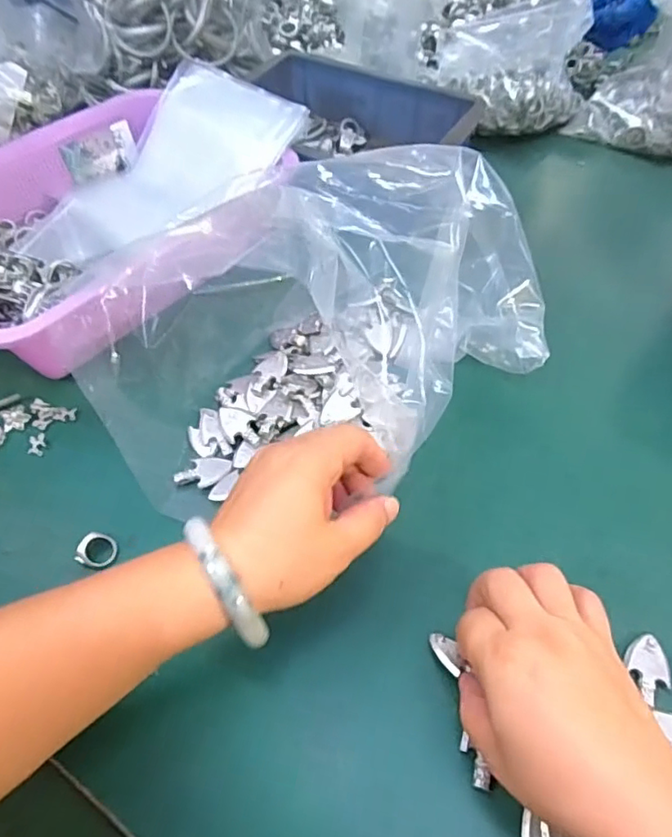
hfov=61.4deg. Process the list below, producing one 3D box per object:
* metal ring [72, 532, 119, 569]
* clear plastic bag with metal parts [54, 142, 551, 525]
[{"bbox_3d":[-0.149,0.083,0.354,0.022,0.009,0.021,0,55,0],"label":"metal ring"},{"bbox_3d":[0.012,-0.064,0.391,0.331,0.130,0.180,-31,61,-21],"label":"clear plastic bag with metal parts"}]

